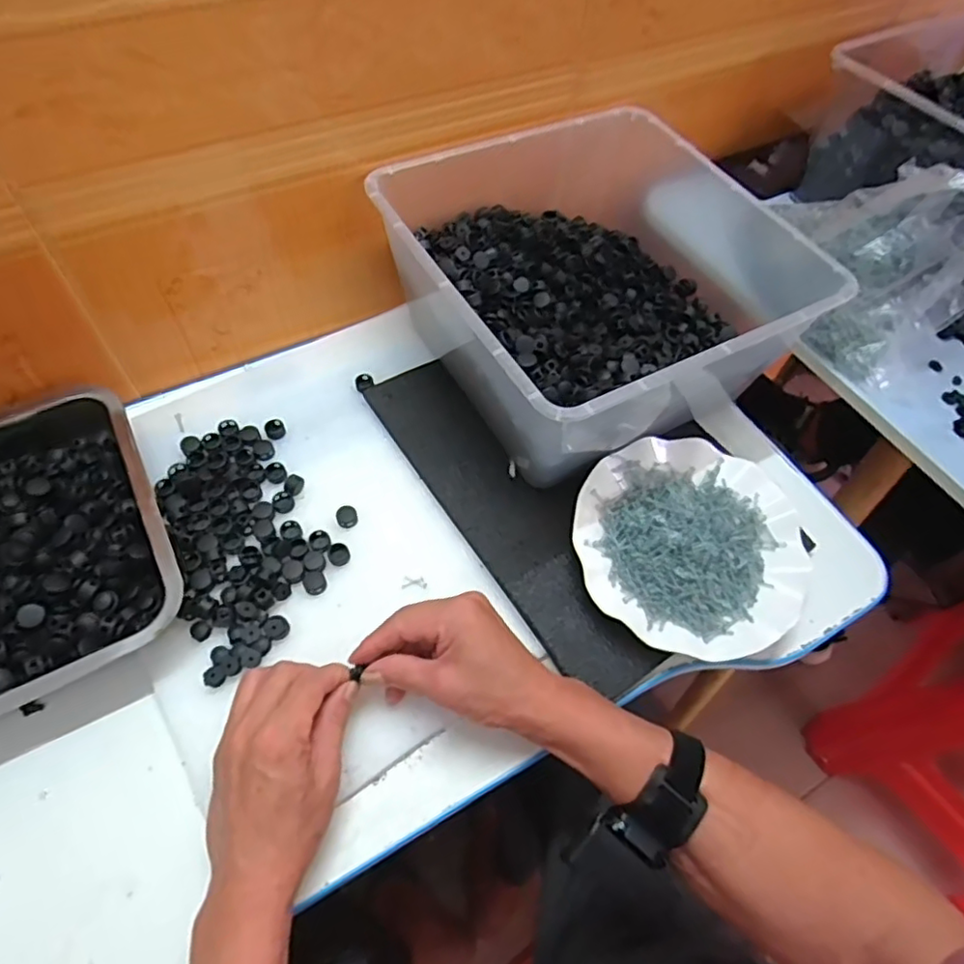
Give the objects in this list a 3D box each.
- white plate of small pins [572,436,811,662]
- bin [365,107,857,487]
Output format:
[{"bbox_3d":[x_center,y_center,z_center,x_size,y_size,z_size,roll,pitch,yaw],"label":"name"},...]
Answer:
[{"bbox_3d":[0.168,0.051,0.502,0.181,0.029,0.178,2,59,-3],"label":"white plate of small pins"},{"bbox_3d":[0.110,-0.176,0.564,0.330,0.143,0.293,-25,64,-18],"label":"bin"}]

